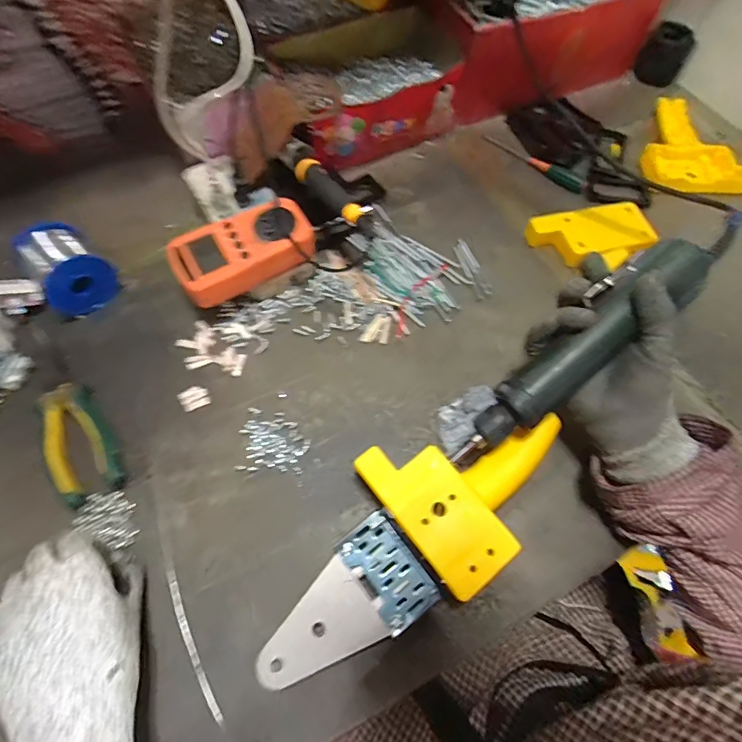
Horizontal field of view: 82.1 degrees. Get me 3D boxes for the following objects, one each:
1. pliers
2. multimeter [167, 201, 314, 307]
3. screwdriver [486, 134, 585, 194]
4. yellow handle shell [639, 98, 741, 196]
[{"bbox_3d":[-0.256,0.060,0.371,0.045,0.025,0.110,-32,70,-14],"label":"pliers"},{"bbox_3d":[-0.120,-0.115,0.405,0.129,0.029,0.079,-27,69,-13],"label":"multimeter"},{"bbox_3d":[0.199,-0.262,0.527,0.145,0.014,0.017,41,71,16],"label":"screwdriver"},{"bbox_3d":[0.399,-0.283,0.537,0.111,0.039,0.171,-23,68,-11],"label":"yellow handle shell"}]

